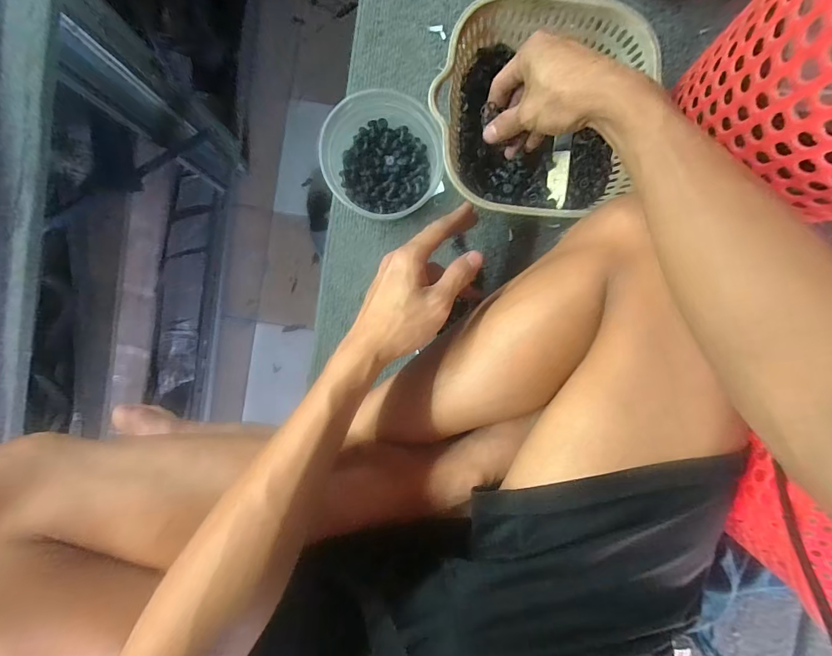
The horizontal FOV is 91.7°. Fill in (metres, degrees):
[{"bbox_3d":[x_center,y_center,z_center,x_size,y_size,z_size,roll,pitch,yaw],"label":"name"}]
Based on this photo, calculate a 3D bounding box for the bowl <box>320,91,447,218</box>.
[{"bbox_3d":[-0.033,-0.167,0.407,0.111,0.069,0.104,0,93,-1],"label":"bowl"}]

